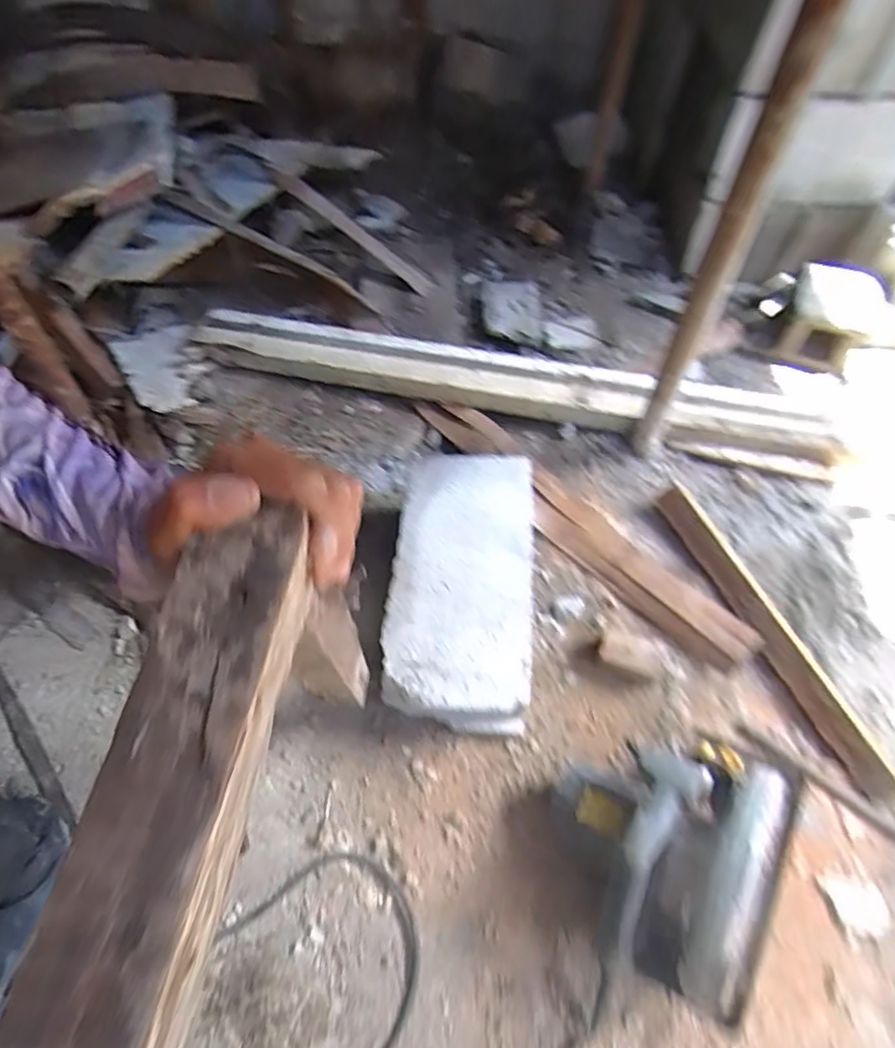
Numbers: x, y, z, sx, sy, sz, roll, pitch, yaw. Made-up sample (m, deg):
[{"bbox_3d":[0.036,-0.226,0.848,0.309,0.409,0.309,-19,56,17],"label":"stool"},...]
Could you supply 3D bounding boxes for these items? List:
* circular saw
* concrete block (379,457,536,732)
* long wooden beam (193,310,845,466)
[{"bbox_3d":[0.243,0.364,0.631,0.213,0.194,0.258,16,58,10],"label":"circular saw"},{"bbox_3d":[0.021,0.089,0.848,0.204,0.118,0.401,3,57,2],"label":"concrete block"},{"bbox_3d":[0.093,-0.296,1.117,1.266,0.050,0.160,12,57,8],"label":"long wooden beam"}]

